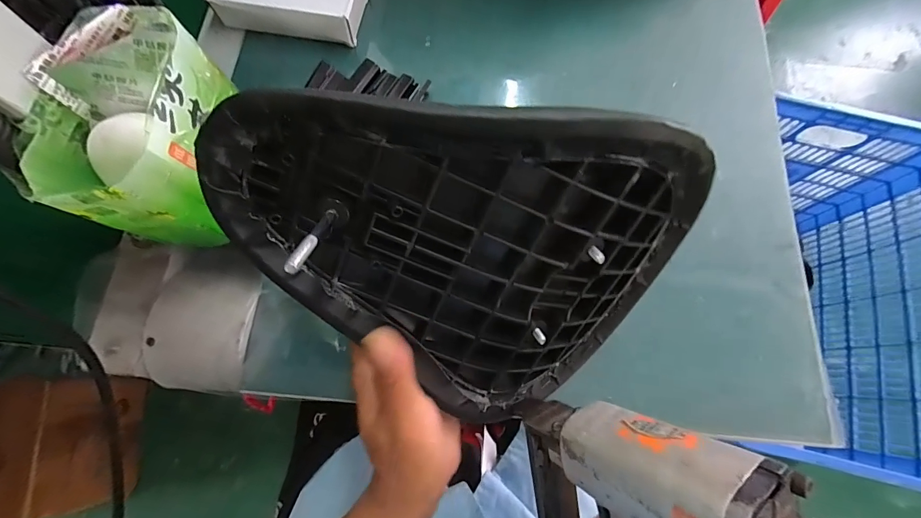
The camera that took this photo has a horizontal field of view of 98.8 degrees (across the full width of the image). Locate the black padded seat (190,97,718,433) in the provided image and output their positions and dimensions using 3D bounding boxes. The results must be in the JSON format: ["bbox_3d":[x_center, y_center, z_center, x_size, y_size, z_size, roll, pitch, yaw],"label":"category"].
[{"bbox_3d":[0.000,-0.013,0.214,0.248,0.070,0.184,25,115,-14],"label":"black padded seat"}]

